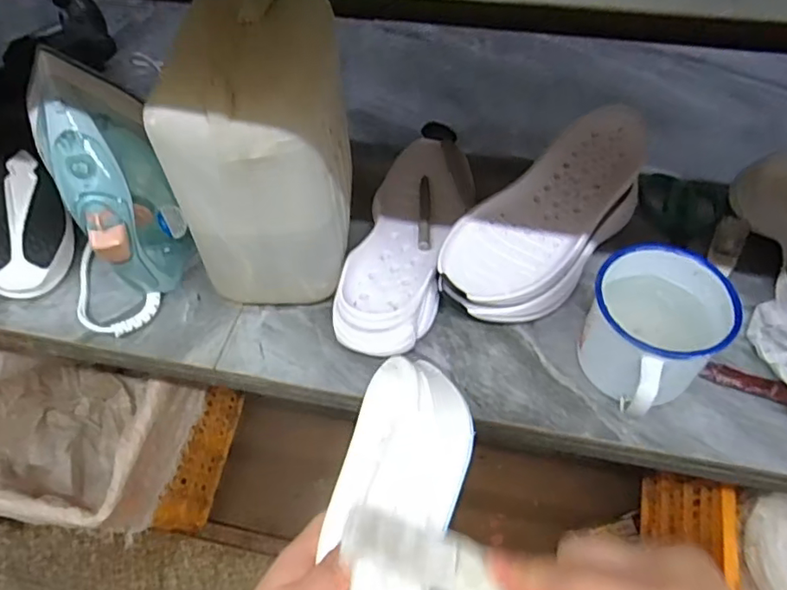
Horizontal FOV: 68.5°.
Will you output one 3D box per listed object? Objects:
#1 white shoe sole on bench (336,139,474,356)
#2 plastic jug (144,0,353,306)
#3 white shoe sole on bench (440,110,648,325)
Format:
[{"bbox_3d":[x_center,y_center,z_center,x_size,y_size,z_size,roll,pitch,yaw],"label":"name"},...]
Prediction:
[{"bbox_3d":[0.017,-0.063,0.600,0.101,0.040,0.291,13,54,12],"label":"white shoe sole on bench"},{"bbox_3d":[-0.107,-0.129,0.511,0.119,0.226,0.176,1,53,3],"label":"plastic jug"},{"bbox_3d":[0.159,-0.078,0.565,0.277,0.070,0.110,-37,60,-23],"label":"white shoe sole on bench"}]

